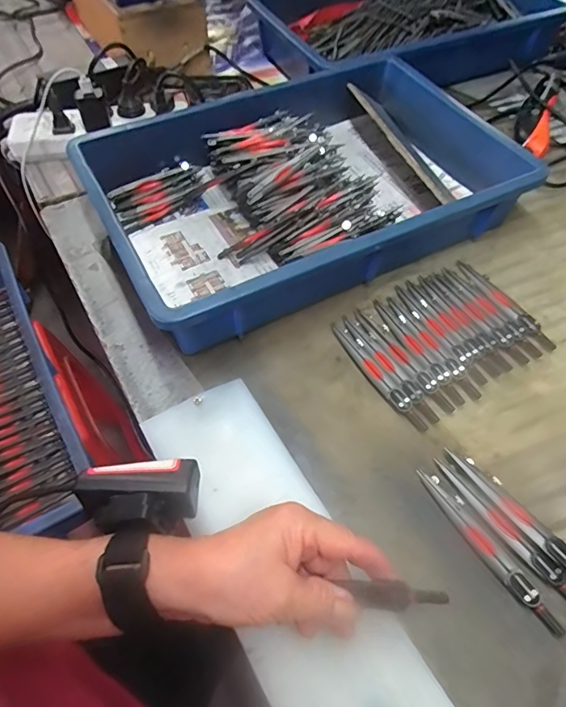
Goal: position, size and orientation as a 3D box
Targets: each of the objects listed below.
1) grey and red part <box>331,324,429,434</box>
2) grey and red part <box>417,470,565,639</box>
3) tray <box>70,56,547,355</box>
[{"bbox_3d":[0.082,0.018,0.407,0.013,0.010,0.126,-28,60,-19],"label":"grey and red part"},{"bbox_3d":[0.145,0.137,0.327,0.016,0.008,0.128,-28,60,-19],"label":"grey and red part"},{"bbox_3d":[0.029,-0.189,0.508,0.429,0.079,0.280,-24,59,-16],"label":"tray"}]

